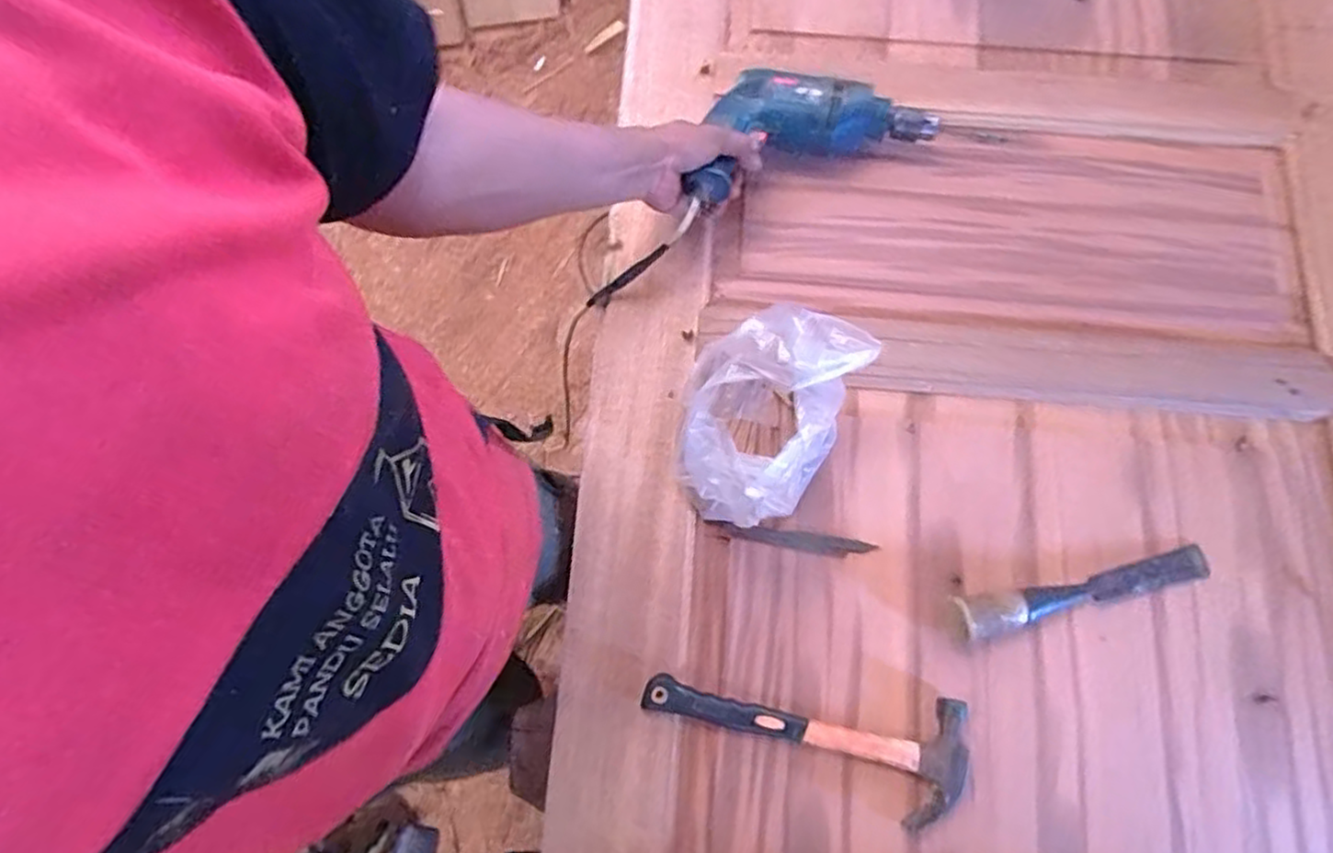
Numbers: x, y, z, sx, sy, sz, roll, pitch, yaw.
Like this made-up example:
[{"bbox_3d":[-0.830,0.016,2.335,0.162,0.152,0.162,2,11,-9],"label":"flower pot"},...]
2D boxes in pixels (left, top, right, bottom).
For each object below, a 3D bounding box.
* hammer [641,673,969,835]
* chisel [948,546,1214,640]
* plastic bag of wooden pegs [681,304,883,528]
[{"bbox_3d":[0.116,0.265,0.614,0.274,0.022,0.099,10,75,1],"label":"hammer"},{"bbox_3d":[0.367,0.143,0.628,0.244,0.033,0.035,-10,75,-5],"label":"chisel"},{"bbox_3d":[0.081,0.000,0.616,0.135,0.130,0.174,17,75,3],"label":"plastic bag of wooden pegs"}]

